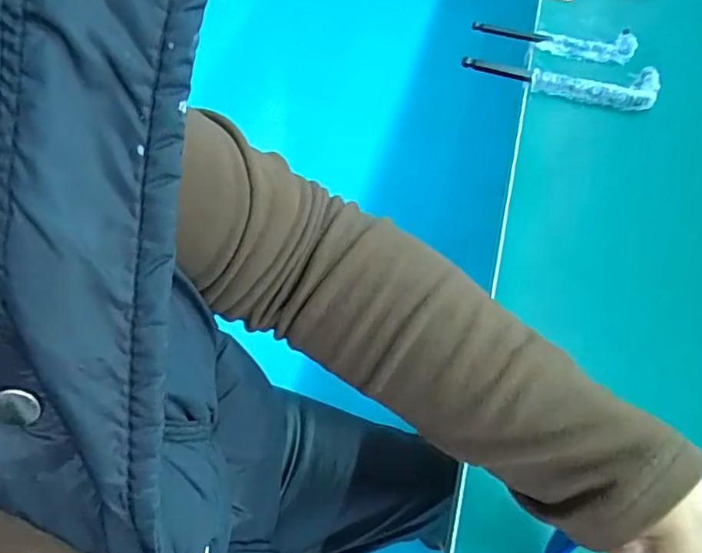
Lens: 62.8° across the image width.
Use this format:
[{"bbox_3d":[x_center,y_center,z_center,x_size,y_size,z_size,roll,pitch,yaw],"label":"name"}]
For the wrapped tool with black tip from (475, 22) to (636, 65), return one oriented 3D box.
[{"bbox_3d":[0.201,-0.232,0.568,0.158,0.018,0.029,7,57,1],"label":"wrapped tool with black tip"}]

